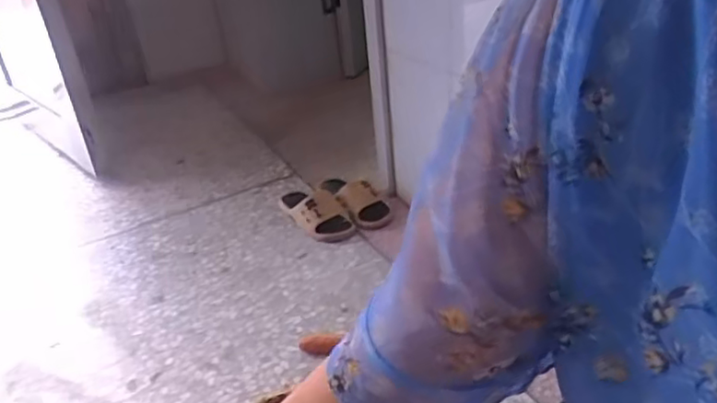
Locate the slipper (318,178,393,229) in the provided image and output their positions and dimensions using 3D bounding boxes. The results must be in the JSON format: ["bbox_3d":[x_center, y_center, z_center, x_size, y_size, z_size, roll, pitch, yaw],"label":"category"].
[{"bbox_3d":[0.006,-0.013,1.689,0.124,0.073,0.212,-24,35,-27],"label":"slipper"}]

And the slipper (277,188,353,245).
[{"bbox_3d":[-0.114,0.014,1.684,0.122,0.056,0.278,-18,32,-18],"label":"slipper"}]

